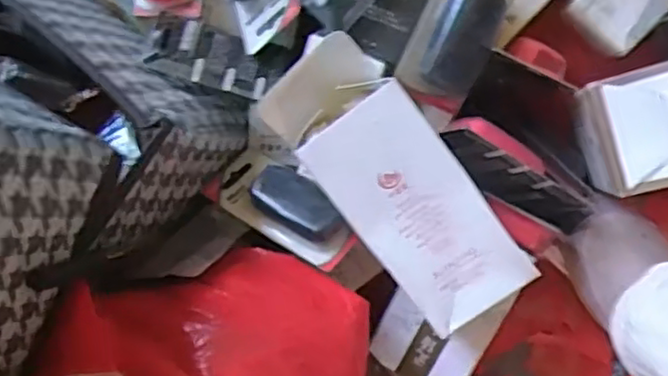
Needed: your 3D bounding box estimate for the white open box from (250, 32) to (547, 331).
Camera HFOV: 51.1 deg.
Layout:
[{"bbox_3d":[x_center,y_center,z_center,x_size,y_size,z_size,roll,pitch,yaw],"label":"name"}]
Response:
[{"bbox_3d":[0.039,-0.002,0.419,0.072,0.037,0.187,-38,89,9],"label":"white open box"}]

